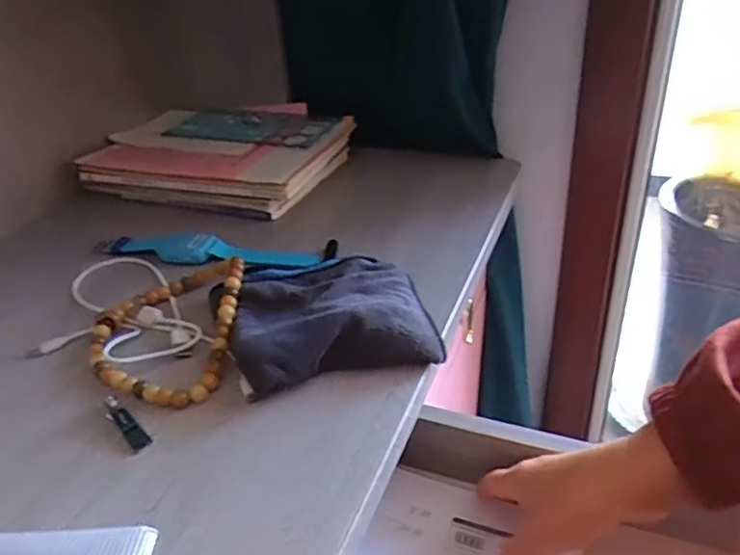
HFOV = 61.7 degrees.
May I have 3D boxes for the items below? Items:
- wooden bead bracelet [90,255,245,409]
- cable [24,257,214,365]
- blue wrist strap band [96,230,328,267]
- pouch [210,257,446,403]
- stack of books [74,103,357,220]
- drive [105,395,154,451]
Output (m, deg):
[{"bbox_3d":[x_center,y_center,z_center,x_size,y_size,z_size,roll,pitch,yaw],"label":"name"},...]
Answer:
[{"bbox_3d":[-0.158,0.035,0.473,0.112,0.026,0.158,-4,31,-1],"label":"wooden bead bracelet"},{"bbox_3d":[-0.218,0.030,0.512,0.118,0.016,0.182,-21,35,-27],"label":"cable"},{"bbox_3d":[-0.163,-0.026,0.592,0.234,0.014,0.043,7,33,17],"label":"blue wrist strap band"},{"bbox_3d":[-0.037,0.023,0.476,0.156,0.035,0.151,-10,32,-11],"label":"pouch"},{"bbox_3d":[-0.181,-0.152,0.756,0.282,0.058,0.221,9,35,20],"label":"stack of books"},{"bbox_3d":[-0.158,0.094,0.400,0.012,0.004,0.049,-29,54,-36],"label":"drive"}]

